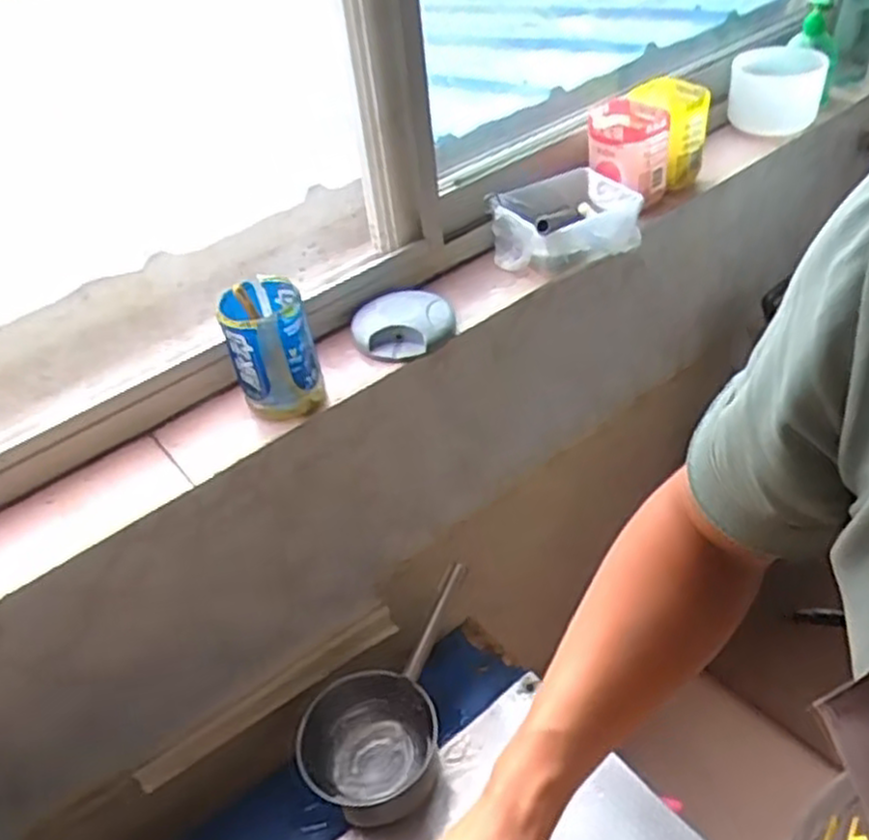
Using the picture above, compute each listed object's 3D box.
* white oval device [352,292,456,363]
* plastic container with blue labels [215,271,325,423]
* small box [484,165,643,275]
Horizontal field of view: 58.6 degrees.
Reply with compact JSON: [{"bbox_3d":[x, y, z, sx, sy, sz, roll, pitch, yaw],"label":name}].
[{"bbox_3d":[-0.037,-0.116,0.913,0.116,0.027,0.105,-11,42,-4],"label":"white oval device"},{"bbox_3d":[-0.171,-0.077,0.820,0.084,0.124,0.095,-14,42,-7],"label":"plastic container with blue labels"},{"bbox_3d":[0.165,-0.270,1.015,0.192,0.076,0.148,-26,45,-20],"label":"small box"}]

